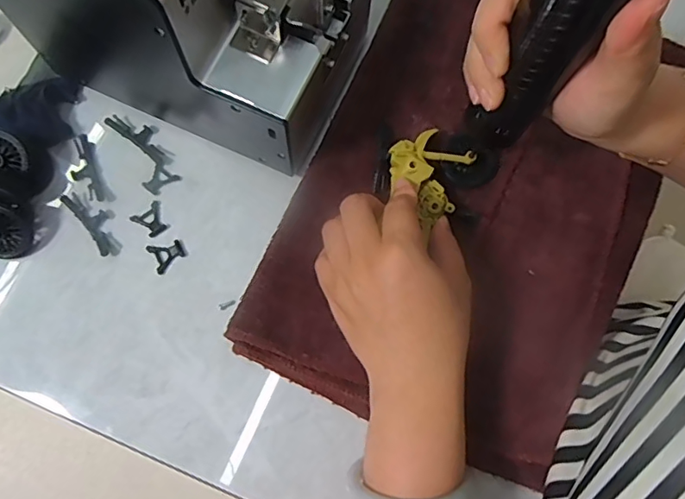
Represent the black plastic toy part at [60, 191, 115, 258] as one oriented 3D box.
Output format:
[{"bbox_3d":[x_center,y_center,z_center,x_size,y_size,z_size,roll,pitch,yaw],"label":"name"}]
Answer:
[{"bbox_3d":[-0.162,-0.020,0.343,0.020,0.005,0.048,-37,80,-11],"label":"black plastic toy part"}]

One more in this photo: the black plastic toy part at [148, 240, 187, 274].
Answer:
[{"bbox_3d":[-0.114,0.003,0.340,0.021,0.004,0.020,-26,78,-8],"label":"black plastic toy part"}]

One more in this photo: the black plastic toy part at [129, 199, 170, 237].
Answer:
[{"bbox_3d":[-0.126,-0.019,0.346,0.020,0.004,0.022,-35,79,-10],"label":"black plastic toy part"}]

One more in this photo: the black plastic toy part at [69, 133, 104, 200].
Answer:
[{"bbox_3d":[-0.175,-0.054,0.351,0.016,0.004,0.049,-18,77,-7],"label":"black plastic toy part"}]

